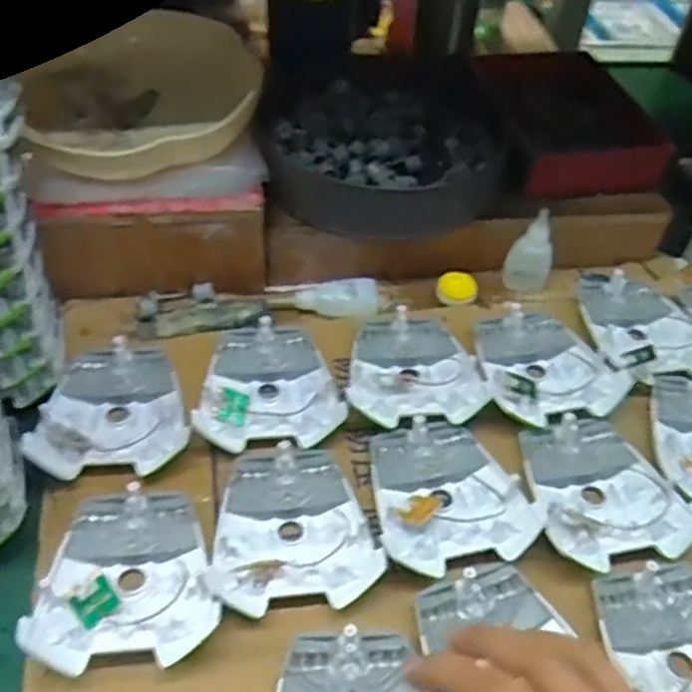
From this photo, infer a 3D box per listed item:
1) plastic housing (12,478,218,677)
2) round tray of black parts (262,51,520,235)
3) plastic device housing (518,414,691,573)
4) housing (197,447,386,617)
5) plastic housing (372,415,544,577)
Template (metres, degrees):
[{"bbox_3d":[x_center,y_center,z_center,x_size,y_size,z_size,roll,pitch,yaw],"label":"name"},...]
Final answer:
[{"bbox_3d":[-0.126,0.131,0.430,0.098,0.019,0.106,-2,48,-7],"label":"plastic housing"},{"bbox_3d":[0.025,-0.184,0.640,0.236,0.038,0.230,3,48,-3],"label":"round tray of black parts"},{"bbox_3d":[0.163,0.093,0.484,0.096,0.015,0.111,-17,52,-20],"label":"plastic device housing"},{"bbox_3d":[-0.036,0.109,0.458,0.098,0.018,0.108,-8,49,-13],"label":"housing"},{"bbox_3d":[0.062,0.092,0.478,0.093,0.015,0.105,-11,50,-15],"label":"plastic housing"}]

